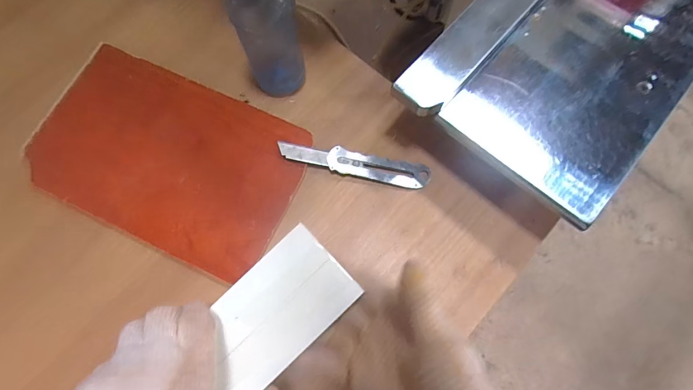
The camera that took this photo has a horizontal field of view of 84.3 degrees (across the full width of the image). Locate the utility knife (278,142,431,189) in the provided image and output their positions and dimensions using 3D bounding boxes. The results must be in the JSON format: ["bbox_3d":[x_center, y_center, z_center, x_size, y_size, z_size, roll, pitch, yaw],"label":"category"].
[{"bbox_3d":[0.010,-0.037,0.451,0.175,0.017,0.028,12,73,4],"label":"utility knife"}]

